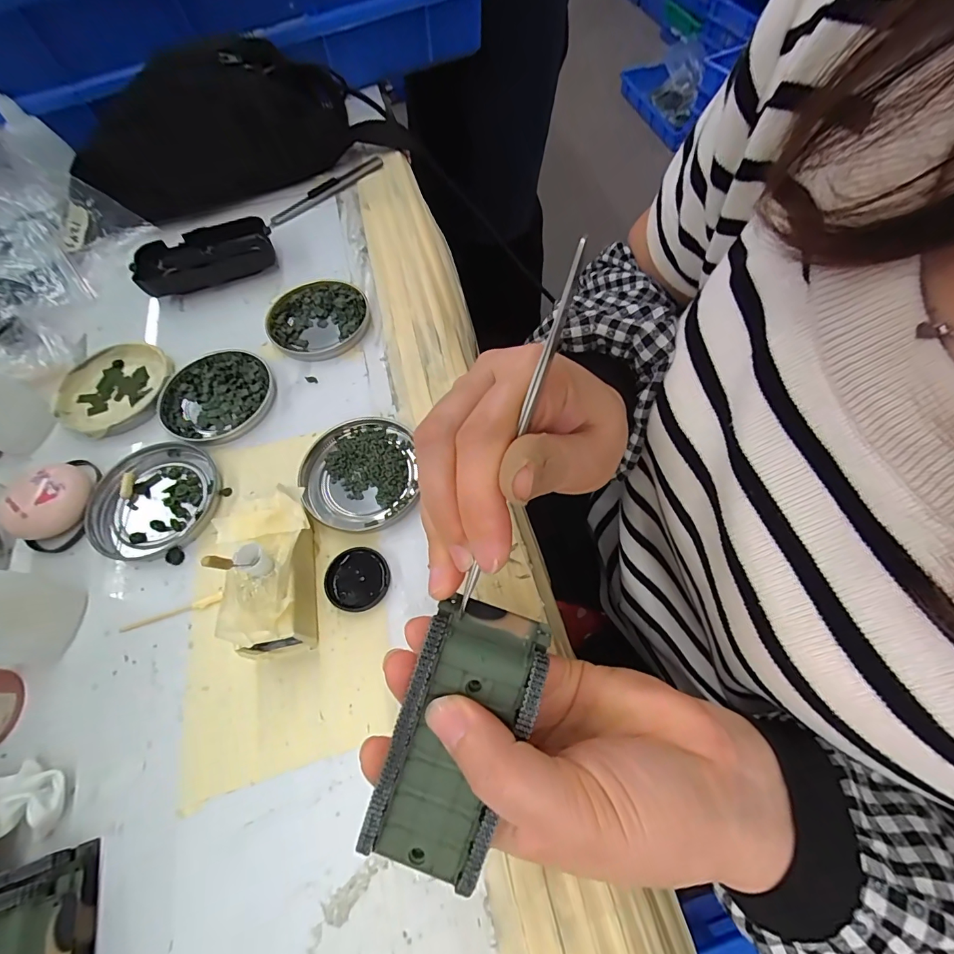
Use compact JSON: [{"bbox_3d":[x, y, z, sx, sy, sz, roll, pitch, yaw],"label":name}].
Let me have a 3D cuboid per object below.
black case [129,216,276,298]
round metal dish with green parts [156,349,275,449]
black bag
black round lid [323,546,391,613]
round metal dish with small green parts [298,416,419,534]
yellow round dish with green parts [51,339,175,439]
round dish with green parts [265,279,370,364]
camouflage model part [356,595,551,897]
[{"bbox_3d":[-0.231,-0.188,0.376,0.109,0.022,0.049,-22,64,-8],"label":"black case"},{"bbox_3d":[-0.187,-0.059,0.318,0.077,0.009,0.078,-1,63,3],"label":"round metal dish with green parts"},{"bbox_3d":[-0.244,-0.322,0.405,0.242,0.096,0.040,-20,64,-7],"label":"black bag"},{"bbox_3d":[-0.068,0.058,0.252,0.035,0.007,0.034,-1,63,3],"label":"black round lid"},{"bbox_3d":[-0.074,-0.003,0.281,0.072,0.014,0.074,-1,63,3],"label":"round metal dish with small green parts"},{"bbox_3d":[-0.269,-0.066,0.328,0.073,0.011,0.082,1,63,4],"label":"yellow round dish with green parts"},{"bbox_3d":[-0.126,-0.126,0.348,0.076,0.009,0.078,-1,63,3],"label":"round dish with green parts"},{"bbox_3d":[-0.008,0.095,0.155,0.042,0.021,0.094,17,90,12],"label":"camouflage model part"}]

